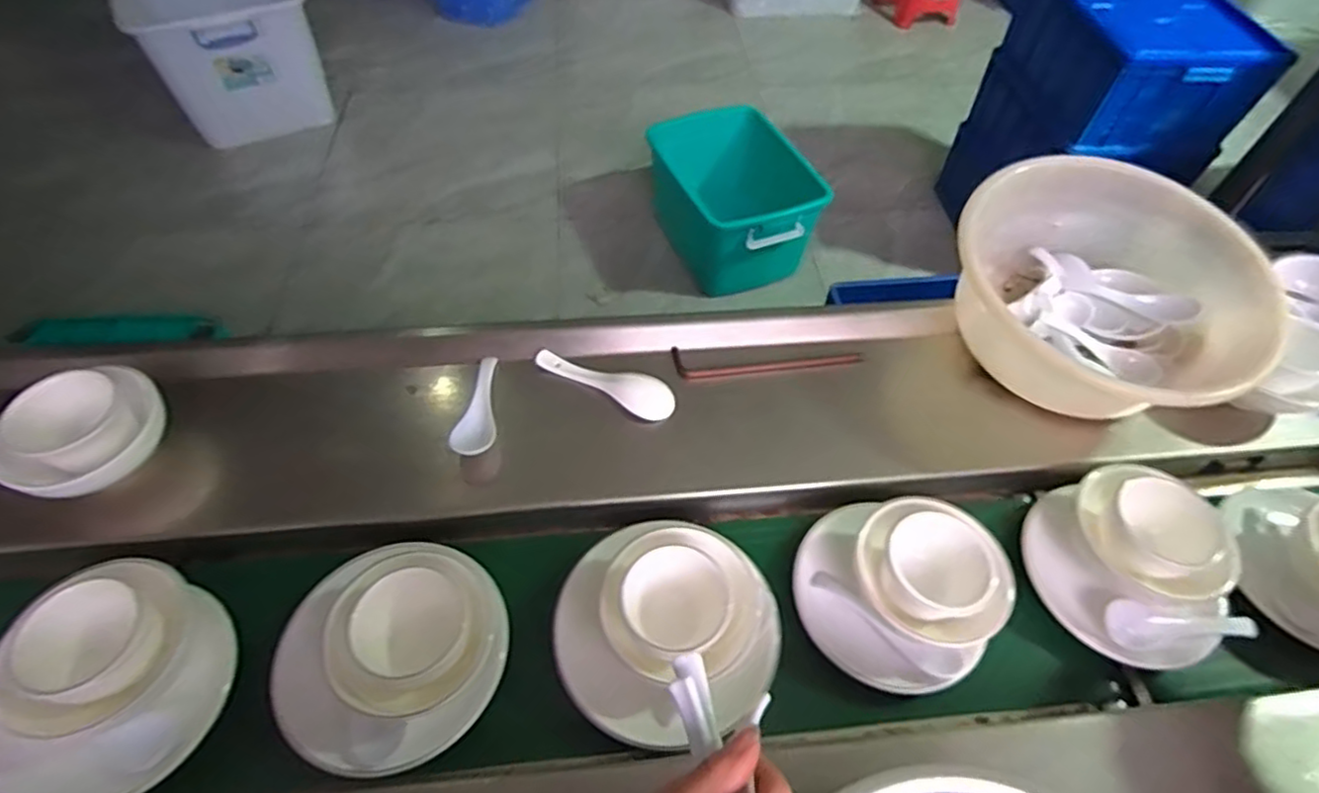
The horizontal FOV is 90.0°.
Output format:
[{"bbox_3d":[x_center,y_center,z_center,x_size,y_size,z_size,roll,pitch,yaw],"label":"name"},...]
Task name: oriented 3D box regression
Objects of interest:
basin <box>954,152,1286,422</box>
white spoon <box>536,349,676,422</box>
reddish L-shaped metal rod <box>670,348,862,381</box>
[{"bbox_3d":[0.404,-0.103,0.616,0.237,0.110,0.219,1,54,-2],"label":"basin"},{"bbox_3d":[-0.050,-0.015,0.608,0.135,0.023,0.035,24,56,14],"label":"white spoon"},{"bbox_3d":[0.105,-0.031,0.645,0.183,0.015,0.023,1,54,-3],"label":"reddish L-shaped metal rod"}]

